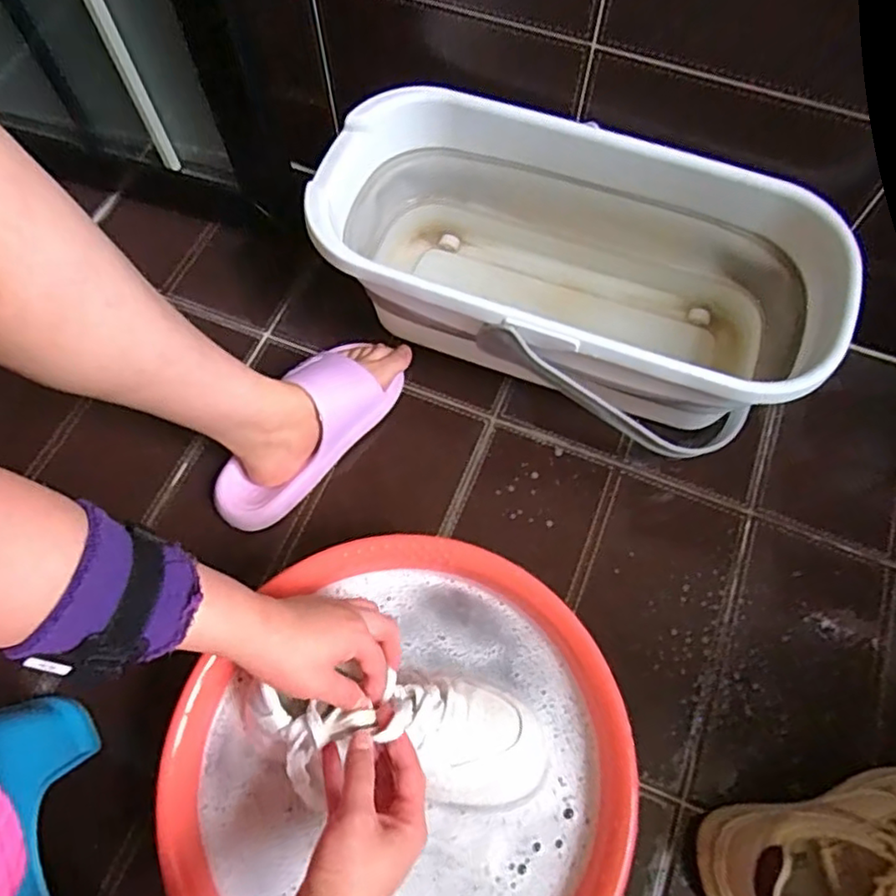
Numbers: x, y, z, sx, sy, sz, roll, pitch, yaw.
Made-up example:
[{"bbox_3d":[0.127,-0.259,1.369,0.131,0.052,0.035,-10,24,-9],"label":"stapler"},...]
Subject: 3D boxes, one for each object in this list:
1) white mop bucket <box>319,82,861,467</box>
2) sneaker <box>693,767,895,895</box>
[{"bbox_3d":[0.119,-0.177,0.685,0.512,0.196,0.253,21,70,10],"label":"white mop bucket"},{"bbox_3d":[0.333,0.330,0.517,0.244,0.103,0.091,-12,68,-3],"label":"sneaker"}]

